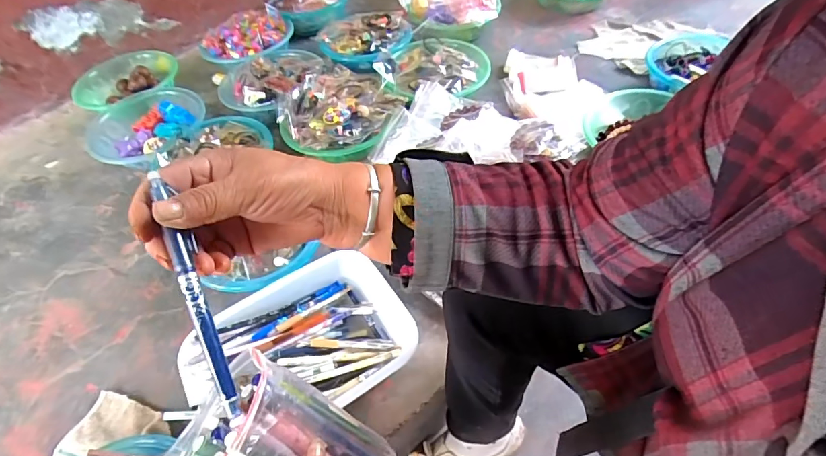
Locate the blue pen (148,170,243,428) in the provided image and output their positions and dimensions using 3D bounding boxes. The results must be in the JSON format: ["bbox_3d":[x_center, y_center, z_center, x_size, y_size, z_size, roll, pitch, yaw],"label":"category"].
[{"bbox_3d":[-0.124,0.037,0.257,0.011,0.011,0.151,-20,82,-11],"label":"blue pen"}]

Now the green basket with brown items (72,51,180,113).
[{"bbox_3d":[-0.714,-0.365,1.123,0.256,0.073,0.232,-16,51,-8],"label":"green basket with brown items"}]

